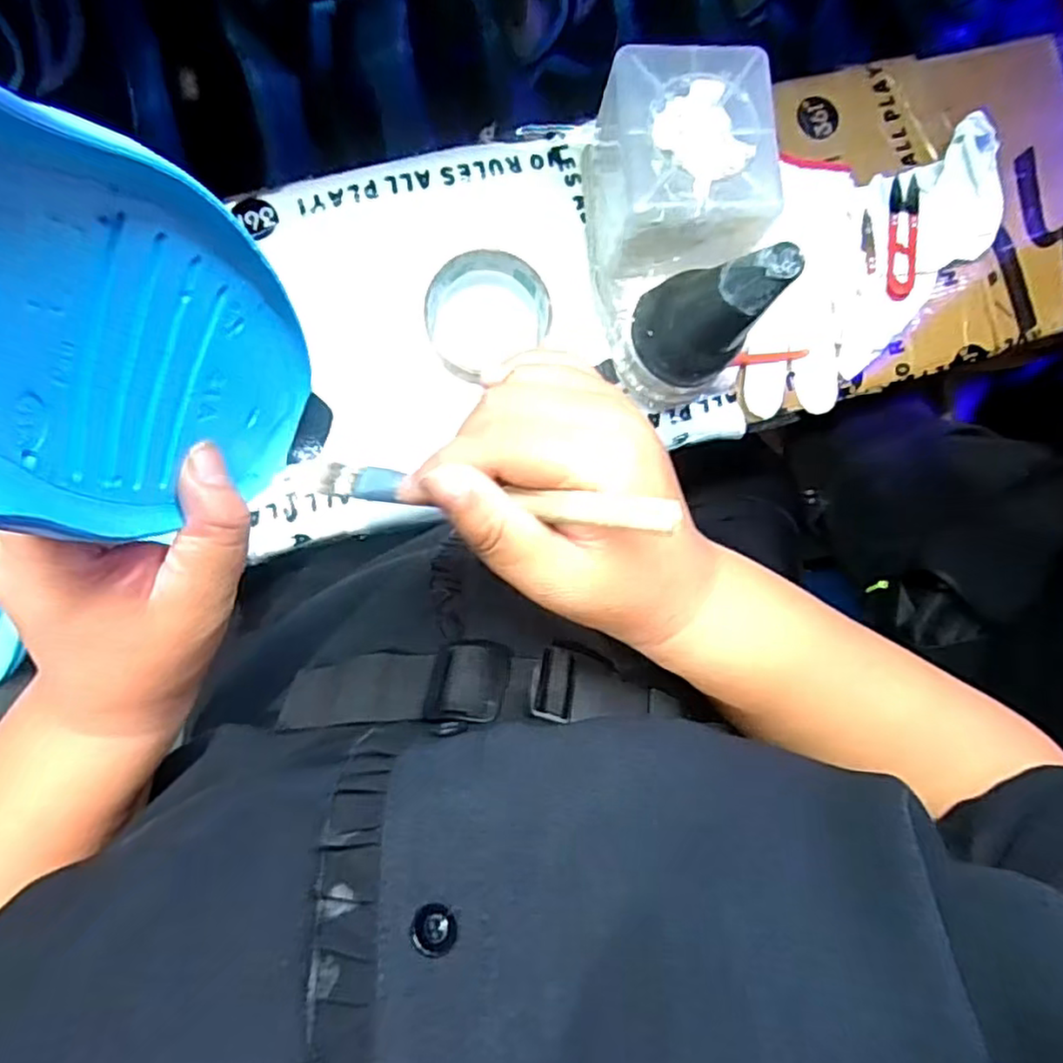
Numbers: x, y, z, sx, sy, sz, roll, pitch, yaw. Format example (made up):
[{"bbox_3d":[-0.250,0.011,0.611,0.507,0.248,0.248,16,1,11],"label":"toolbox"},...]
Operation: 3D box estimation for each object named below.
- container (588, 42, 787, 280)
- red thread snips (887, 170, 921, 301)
[{"bbox_3d":[0.090,-0.231,0.435,0.097,0.112,0.119,-1,89,-7],"label":"container"},{"bbox_3d":[0.283,-0.225,0.500,0.022,0.010,0.102,8,88,-7],"label":"red thread snips"}]

